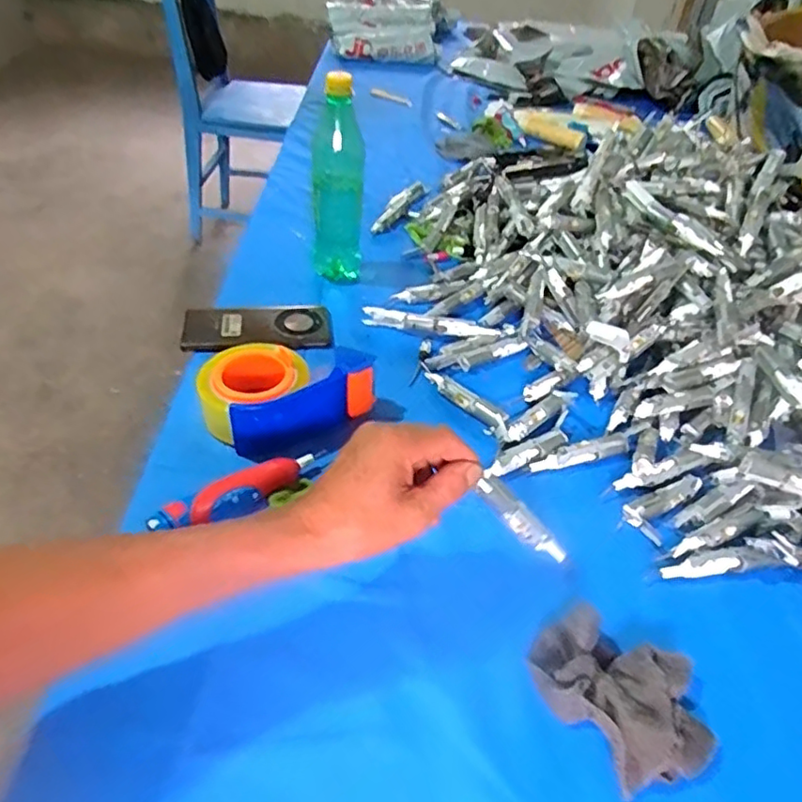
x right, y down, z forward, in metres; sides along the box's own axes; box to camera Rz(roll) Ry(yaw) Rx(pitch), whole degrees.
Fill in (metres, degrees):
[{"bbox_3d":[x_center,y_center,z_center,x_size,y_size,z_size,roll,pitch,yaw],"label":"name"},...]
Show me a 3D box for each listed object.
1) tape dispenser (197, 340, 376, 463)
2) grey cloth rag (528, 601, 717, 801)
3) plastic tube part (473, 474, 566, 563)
[{"bbox_3d":[-0.113,-0.012,0.610,0.160,0.069,0.098,-16,47,-22],"label":"tape dispenser"},{"bbox_3d":[0.153,0.197,0.426,0.105,0.038,0.117,-9,44,-17],"label":"grey cloth rag"},{"bbox_3d":[0.095,0.094,0.478,0.015,0.103,0.018,-28,29,37],"label":"plastic tube part"}]

